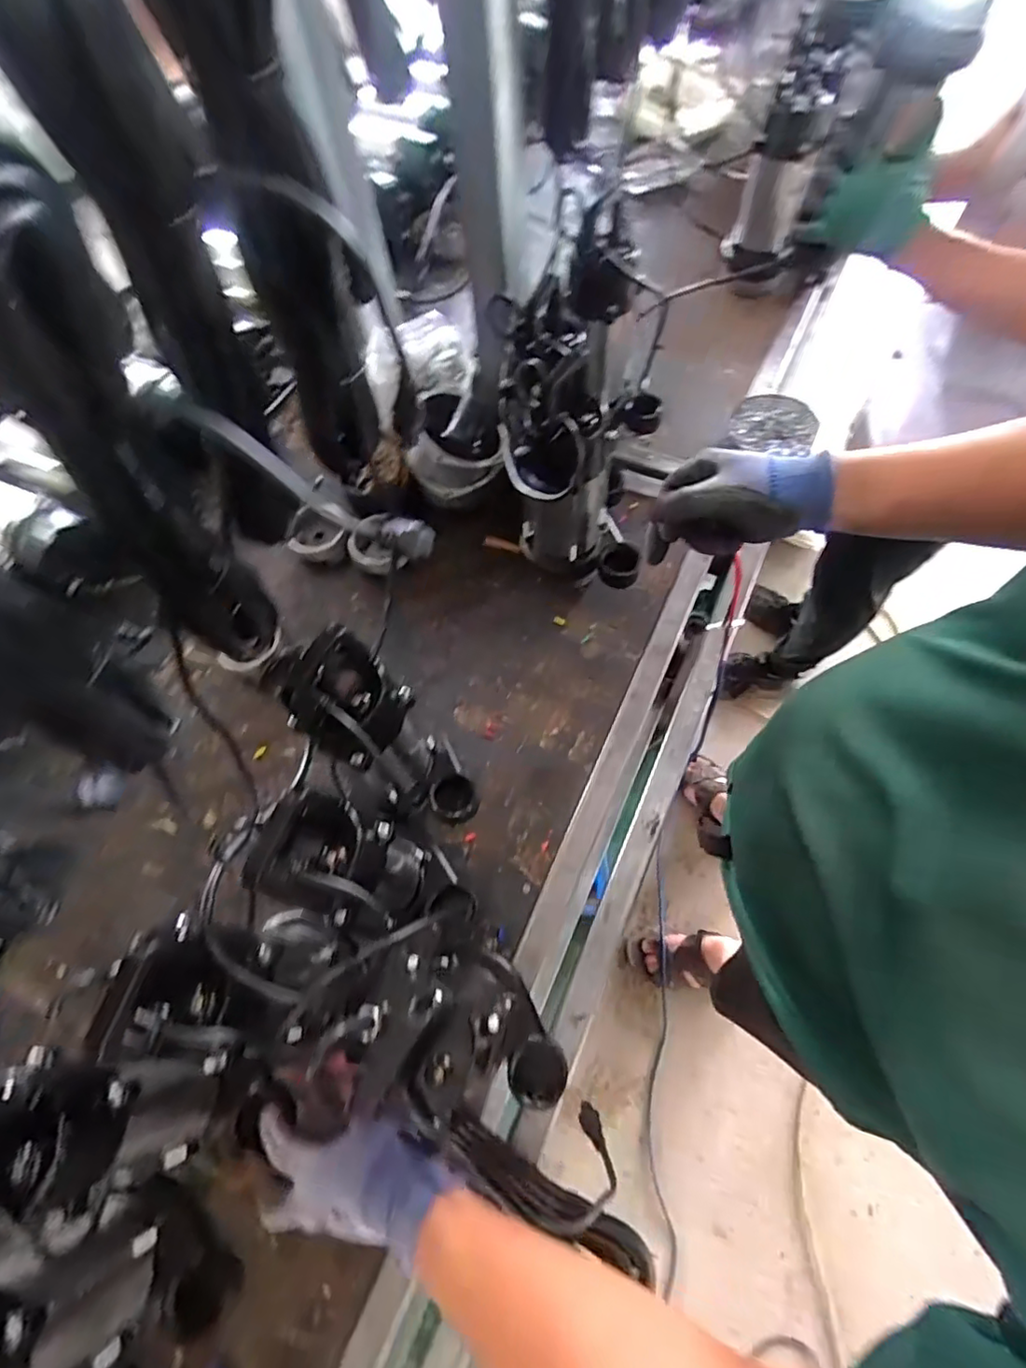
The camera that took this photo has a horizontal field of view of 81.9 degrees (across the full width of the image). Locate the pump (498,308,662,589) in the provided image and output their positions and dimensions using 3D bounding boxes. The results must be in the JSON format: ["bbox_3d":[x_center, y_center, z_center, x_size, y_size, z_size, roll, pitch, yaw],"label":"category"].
[{"bbox_3d":[0.090,-0.346,0.758,0.188,0.280,0.339,9,65,8],"label":"pump"}]

